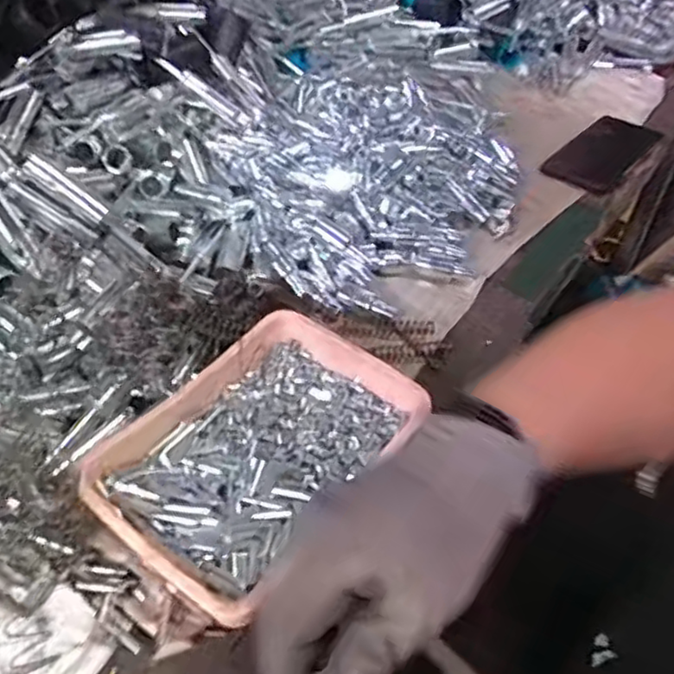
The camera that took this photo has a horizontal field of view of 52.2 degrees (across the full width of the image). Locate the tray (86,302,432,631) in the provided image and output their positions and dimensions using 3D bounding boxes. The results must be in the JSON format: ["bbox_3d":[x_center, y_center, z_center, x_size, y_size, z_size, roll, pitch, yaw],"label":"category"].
[{"bbox_3d":[-0.051,0.072,0.443,0.131,0.037,0.199,31,51,22],"label":"tray"}]

